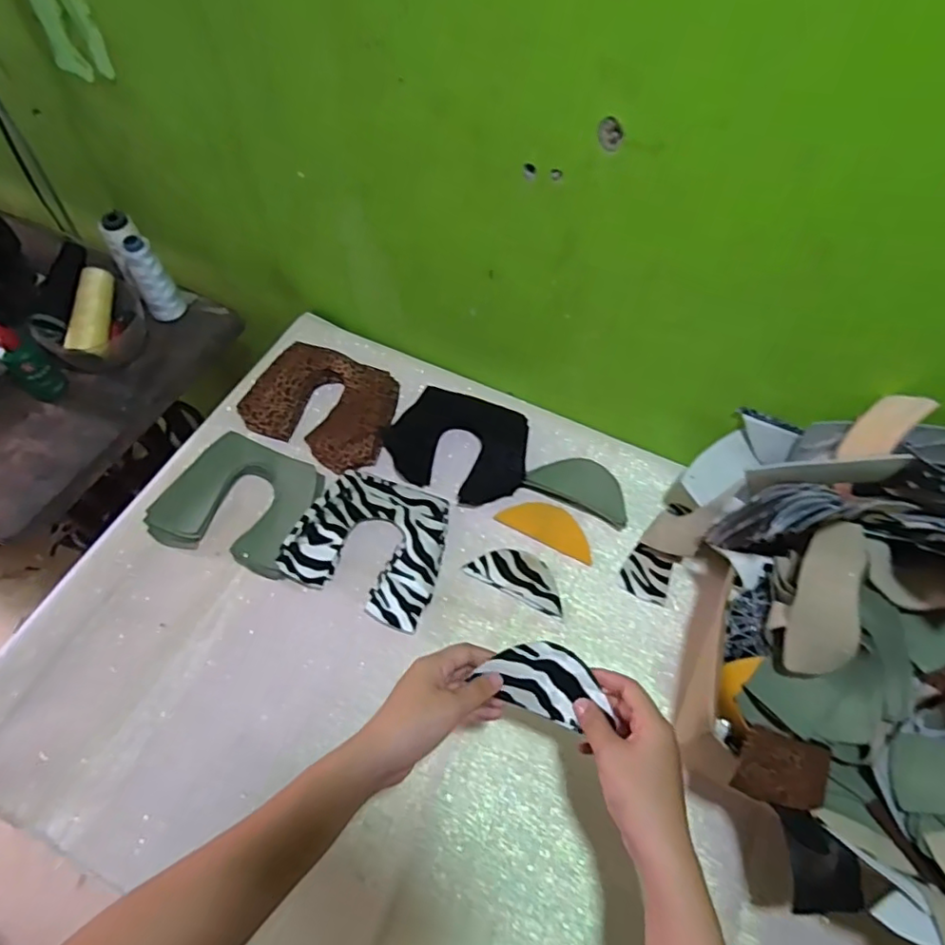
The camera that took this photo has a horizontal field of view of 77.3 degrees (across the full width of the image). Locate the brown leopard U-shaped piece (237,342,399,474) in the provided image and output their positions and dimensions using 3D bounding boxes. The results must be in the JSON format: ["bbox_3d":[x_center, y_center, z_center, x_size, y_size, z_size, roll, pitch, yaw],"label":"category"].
[{"bbox_3d":[-0.180,-0.079,0.711,0.167,0.016,0.141,17,67,1],"label":"brown leopard U-shaped piece"}]

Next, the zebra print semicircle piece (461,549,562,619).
[{"bbox_3d":[0.050,0.106,0.618,0.104,0.004,0.049,24,61,12],"label":"zebra print semicircle piece"}]

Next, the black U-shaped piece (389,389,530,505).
[{"bbox_3d":[-0.016,-0.034,0.685,0.161,0.018,0.121,19,60,9],"label":"black U-shaped piece"}]

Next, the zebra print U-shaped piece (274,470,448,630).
[{"bbox_3d":[-0.101,0.069,0.622,0.156,0.018,0.145,22,60,11],"label":"zebra print U-shaped piece"}]

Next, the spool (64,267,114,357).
[{"bbox_3d":[-0.464,-0.196,0.724,0.039,0.034,0.116,0,75,0],"label":"spool"}]

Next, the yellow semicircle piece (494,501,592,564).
[{"bbox_3d":[0.085,0.058,0.649,0.108,0.004,0.047,25,61,13],"label":"yellow semicircle piece"}]

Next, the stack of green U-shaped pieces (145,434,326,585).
[{"bbox_3d":[-0.249,0.030,0.640,0.150,0.020,0.140,21,60,10],"label":"stack of green U-shaped pieces"}]

